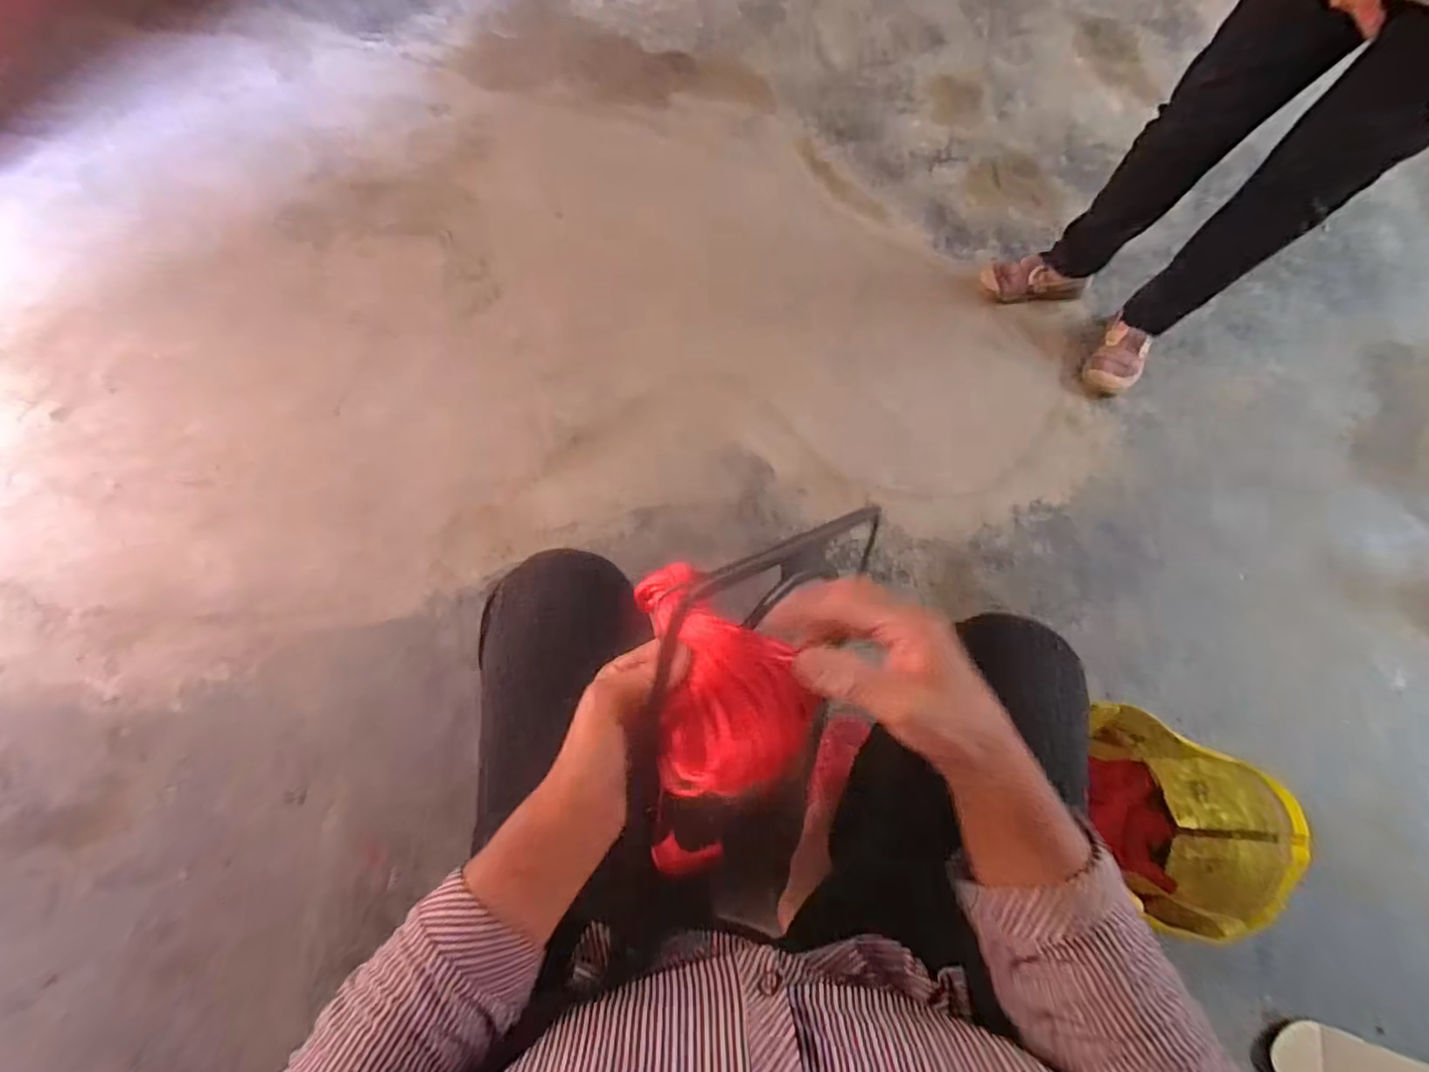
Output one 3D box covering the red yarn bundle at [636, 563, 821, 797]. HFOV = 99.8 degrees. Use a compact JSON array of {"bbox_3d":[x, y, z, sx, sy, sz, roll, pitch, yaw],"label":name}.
[{"bbox_3d":[0.005,0.079,0.368,0.088,0.032,0.141,-10,68,-6],"label":"red yarn bundle"}]

